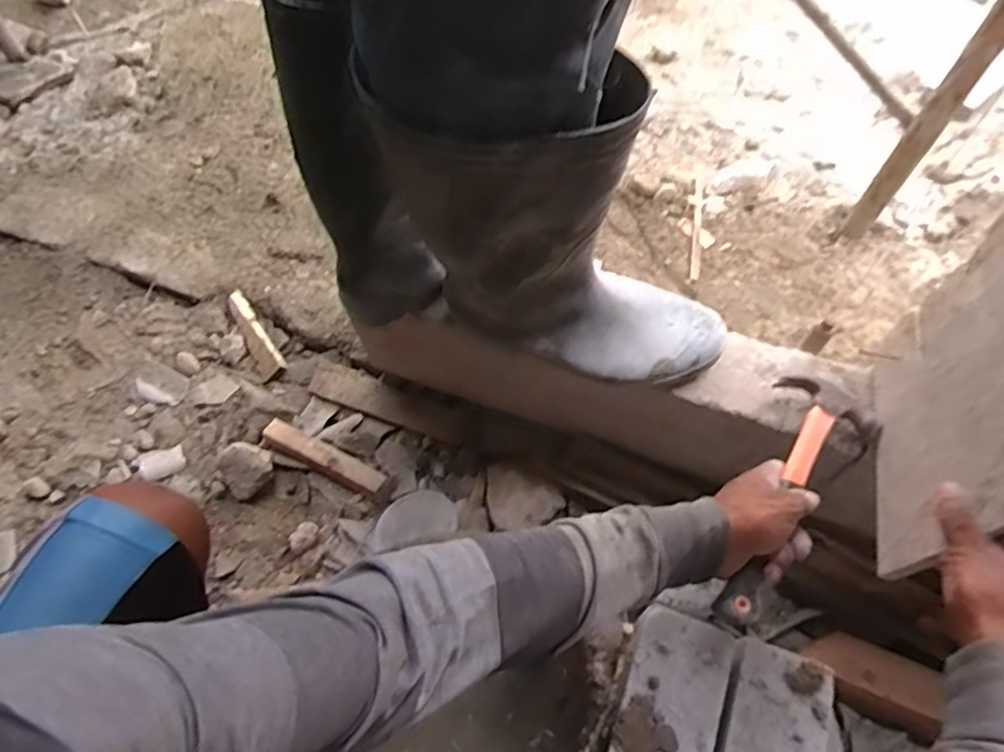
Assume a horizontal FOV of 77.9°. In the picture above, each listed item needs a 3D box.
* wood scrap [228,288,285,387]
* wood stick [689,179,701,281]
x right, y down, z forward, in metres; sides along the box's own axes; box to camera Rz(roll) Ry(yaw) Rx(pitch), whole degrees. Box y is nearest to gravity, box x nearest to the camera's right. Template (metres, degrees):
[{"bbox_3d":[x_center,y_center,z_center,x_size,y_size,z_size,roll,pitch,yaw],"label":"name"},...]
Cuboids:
[{"bbox_3d":[-0.389,-0.063,0.967,0.041,0.026,0.163,-32,65,-14],"label":"wood scrap"},{"bbox_3d":[0.340,-0.262,1.082,0.016,0.013,0.235,8,62,7],"label":"wood stick"}]

